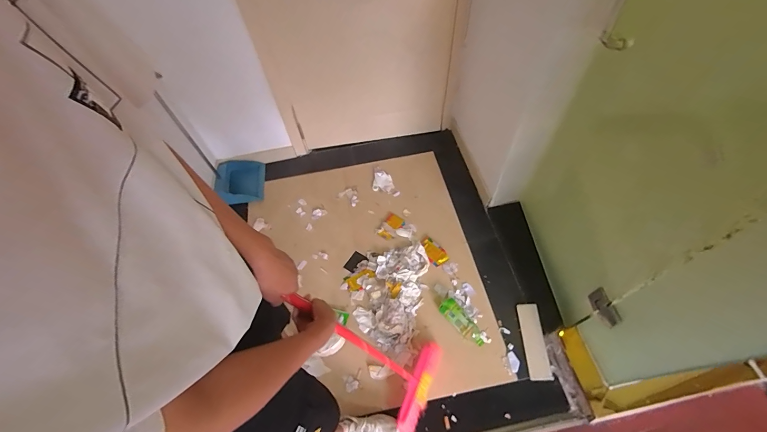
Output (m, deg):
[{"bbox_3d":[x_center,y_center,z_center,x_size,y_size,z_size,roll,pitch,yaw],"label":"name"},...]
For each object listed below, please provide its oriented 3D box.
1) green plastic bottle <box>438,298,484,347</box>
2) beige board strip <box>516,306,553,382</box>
[{"bbox_3d":[0.297,0.404,1.247,0.074,0.052,0.201,-36,63,-18],"label":"green plastic bottle"},{"bbox_3d":[0.547,0.456,1.203,0.074,0.012,0.261,-8,60,12],"label":"beige board strip"}]

